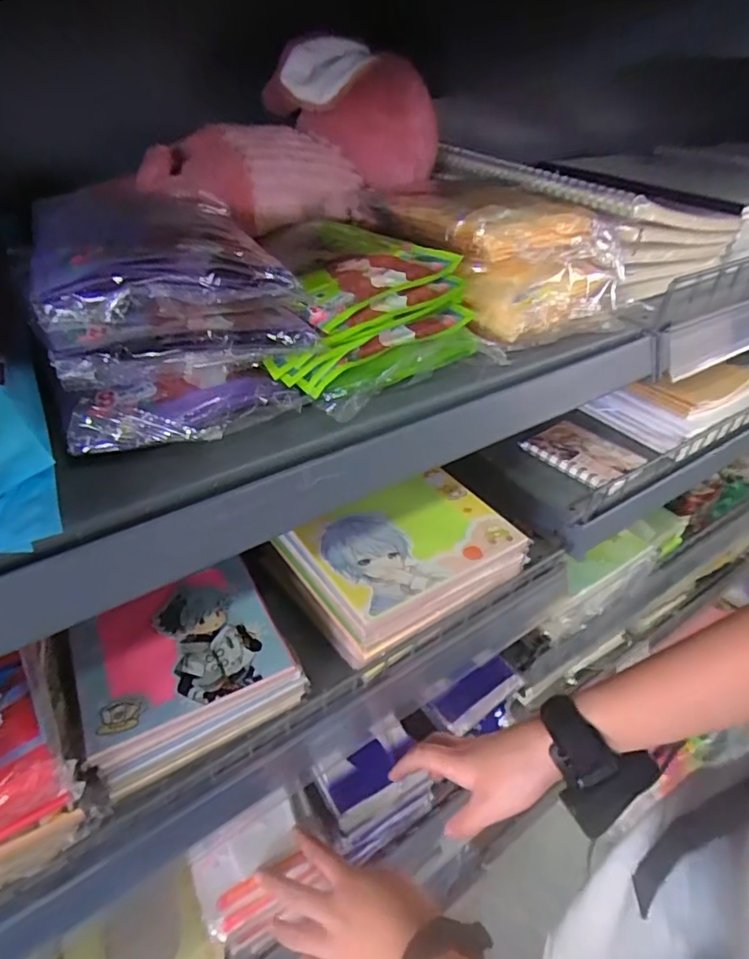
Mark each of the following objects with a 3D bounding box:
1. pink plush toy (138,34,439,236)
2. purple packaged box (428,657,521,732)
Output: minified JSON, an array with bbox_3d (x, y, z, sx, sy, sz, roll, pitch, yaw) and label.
[{"bbox_3d":[-0.060,-0.262,0.418,0.222,0.101,0.094,-27,48,-33],"label":"pink plush toy"},{"bbox_3d":[0.108,0.226,0.595,0.105,0.027,0.041,-24,47,-30],"label":"purple packaged box"}]

